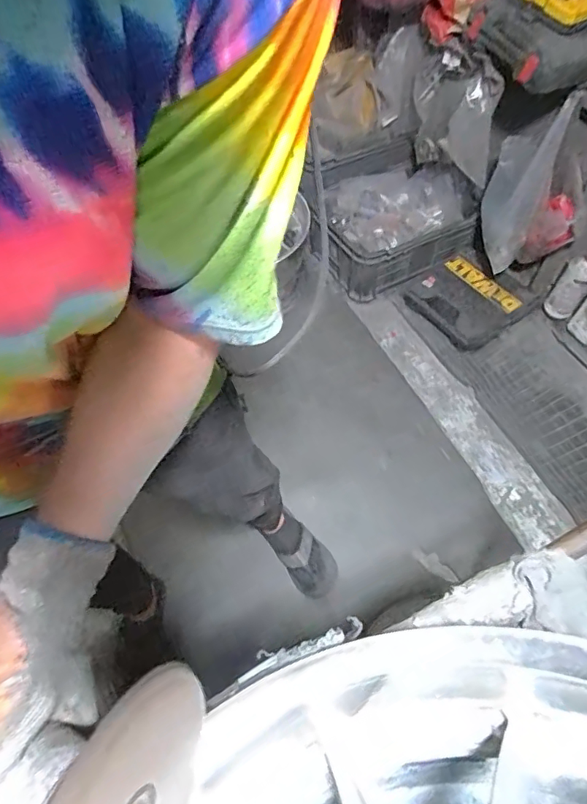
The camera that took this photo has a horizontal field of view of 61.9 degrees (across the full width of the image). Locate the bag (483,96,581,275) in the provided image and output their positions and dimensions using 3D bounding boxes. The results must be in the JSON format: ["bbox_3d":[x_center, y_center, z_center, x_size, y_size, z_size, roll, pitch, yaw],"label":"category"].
[{"bbox_3d":[0.630,-0.529,1.294,0.171,0.347,0.266,-6,58,-3],"label":"bag"}]

